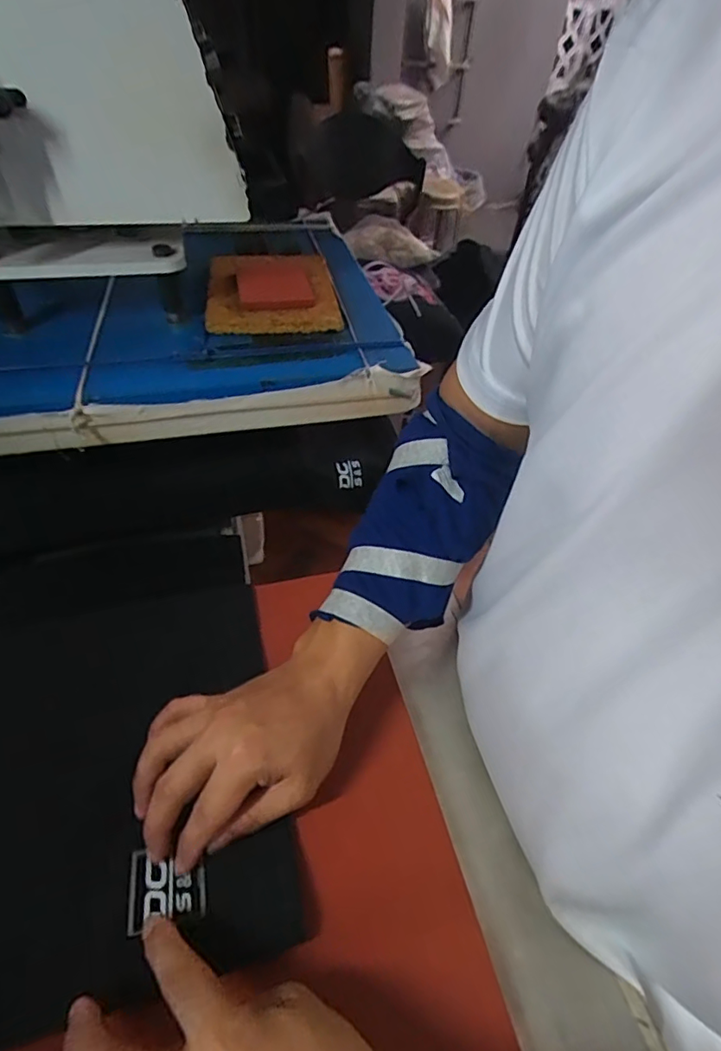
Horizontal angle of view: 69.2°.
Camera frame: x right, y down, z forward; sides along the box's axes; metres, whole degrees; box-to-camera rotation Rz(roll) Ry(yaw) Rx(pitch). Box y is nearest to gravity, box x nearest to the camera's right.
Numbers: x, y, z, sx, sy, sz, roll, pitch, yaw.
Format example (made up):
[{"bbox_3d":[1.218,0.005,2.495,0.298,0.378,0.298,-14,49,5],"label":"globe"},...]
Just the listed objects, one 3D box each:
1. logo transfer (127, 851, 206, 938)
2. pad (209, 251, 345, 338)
[{"bbox_3d":[-0.117,0.218,0.317,0.043,0.004,0.039,-6,50,-13],"label":"logo transfer"},{"bbox_3d":[-0.099,-0.264,0.581,0.133,0.020,0.172,-6,48,-9],"label":"pad"}]

